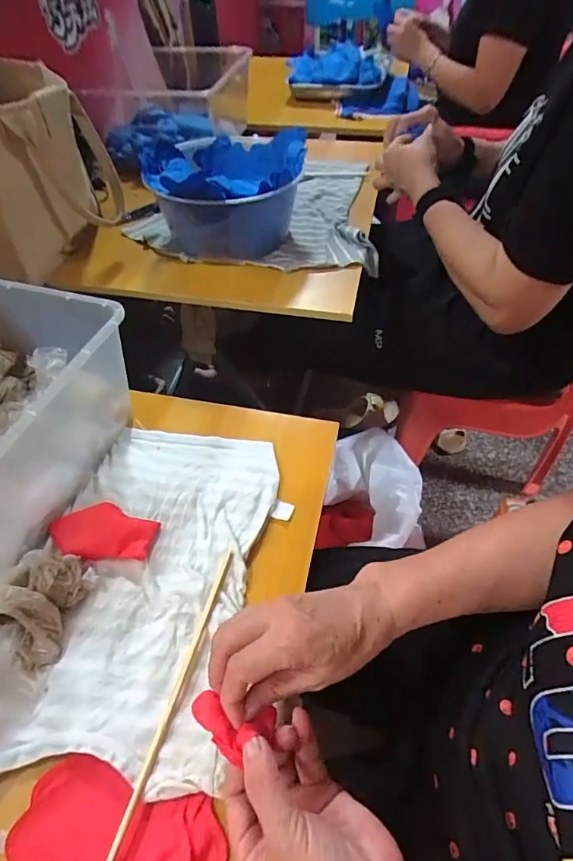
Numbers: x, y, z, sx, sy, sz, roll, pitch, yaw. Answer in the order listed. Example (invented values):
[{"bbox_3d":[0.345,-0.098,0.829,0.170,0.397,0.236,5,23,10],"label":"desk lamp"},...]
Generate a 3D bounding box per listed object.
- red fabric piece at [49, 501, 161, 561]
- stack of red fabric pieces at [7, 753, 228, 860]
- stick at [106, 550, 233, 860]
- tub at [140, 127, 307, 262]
[{"bbox_3d":[-0.179,0.099,0.439,0.098,0.012,0.055,2,51,3],"label":"red fabric piece"},{"bbox_3d":[-0.113,0.279,0.303,0.137,0.015,0.073,11,52,10],"label":"stack of red fabric pieces"},{"bbox_3d":[-0.085,0.203,0.357,0.008,0.006,0.225,12,52,11],"label":"stick"},{"bbox_3d":[-0.091,-0.354,0.674,0.216,0.113,0.216,-1,51,1],"label":"tub"}]

